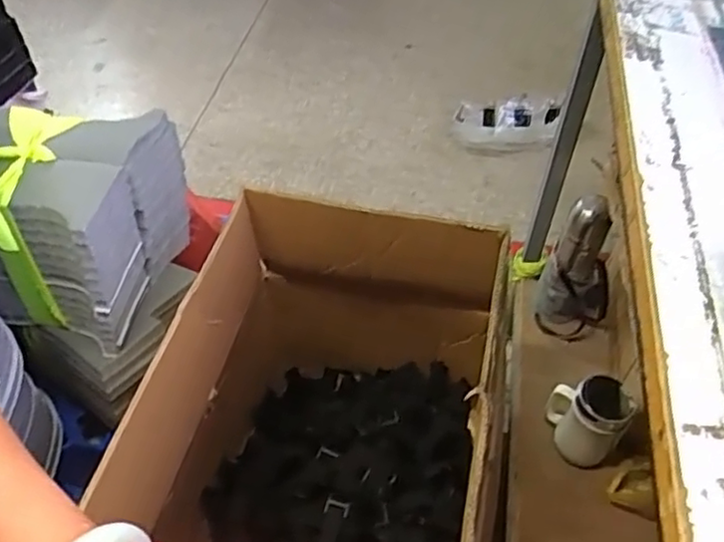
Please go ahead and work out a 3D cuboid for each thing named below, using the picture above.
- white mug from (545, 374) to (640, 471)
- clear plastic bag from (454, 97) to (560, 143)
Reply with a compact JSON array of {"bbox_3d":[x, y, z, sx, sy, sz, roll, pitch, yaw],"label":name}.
[{"bbox_3d":[0.318,0.206,0.927,0.076,0.127,0.107,-26,54,-22],"label":"white mug"},{"bbox_3d":[0.364,-0.370,1.666,0.249,0.142,0.050,5,49,4],"label":"clear plastic bag"}]

